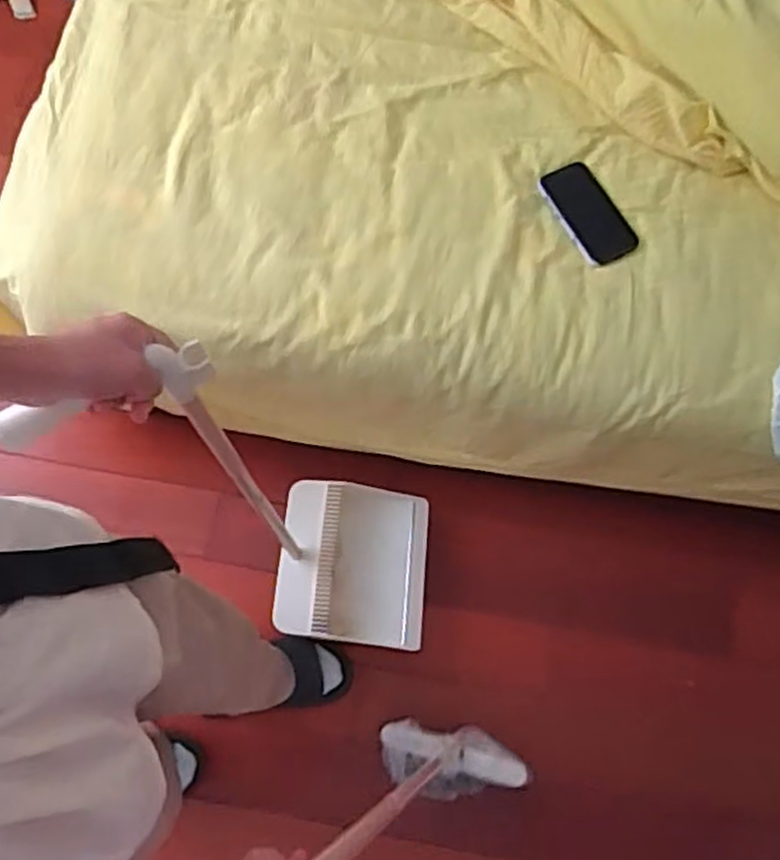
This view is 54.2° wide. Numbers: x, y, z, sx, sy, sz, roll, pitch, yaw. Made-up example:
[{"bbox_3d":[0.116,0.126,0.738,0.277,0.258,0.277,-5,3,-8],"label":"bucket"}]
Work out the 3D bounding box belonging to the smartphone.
[{"bbox_3d":[0.267,-0.291,1.025,0.079,0.012,0.151,-26,74,-10],"label":"smartphone"}]

